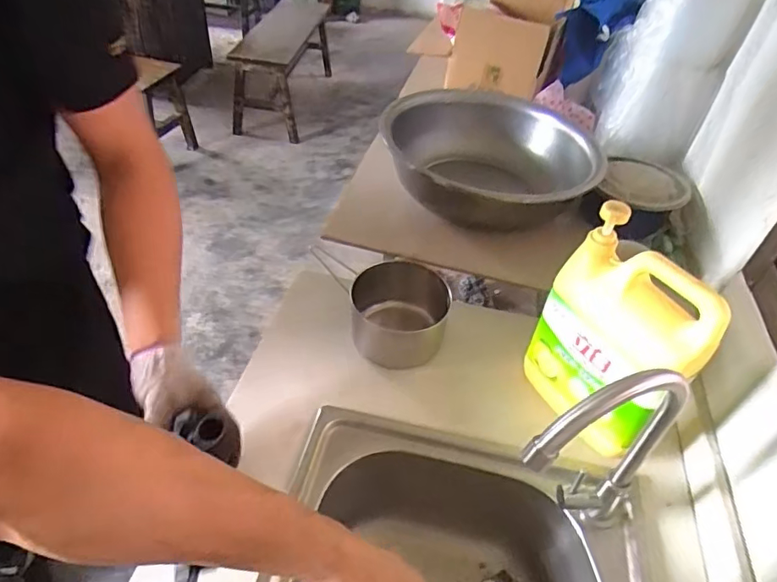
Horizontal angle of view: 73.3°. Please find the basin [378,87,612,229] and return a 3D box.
[{"bbox_3d":[0.171,-0.239,0.963,0.342,0.124,0.369,3,44,-3],"label":"basin"}]

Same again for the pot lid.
[{"bbox_3d":[0.444,-0.192,0.919,0.152,0.023,0.153,13,44,7],"label":"pot lid"}]

